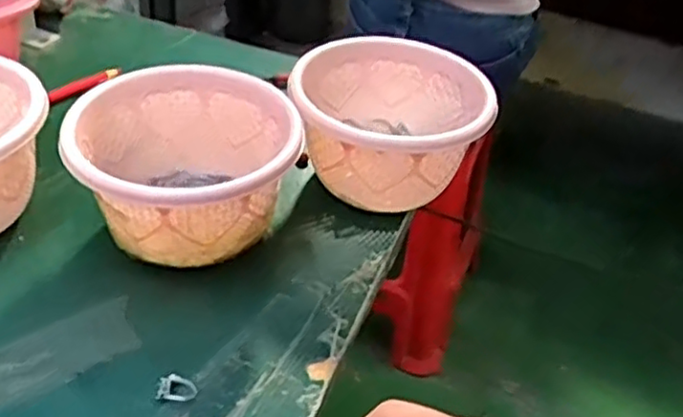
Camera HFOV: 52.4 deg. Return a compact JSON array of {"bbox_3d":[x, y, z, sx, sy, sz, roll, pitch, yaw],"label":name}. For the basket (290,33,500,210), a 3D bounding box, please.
[{"bbox_3d":[0.034,-0.056,0.530,0.136,0.098,0.122,6,39,-1],"label":"basket"}]

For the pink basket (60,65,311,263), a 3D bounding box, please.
[{"bbox_3d":[-0.102,-0.022,0.474,0.139,0.095,0.132,4,39,-3],"label":"pink basket"}]

